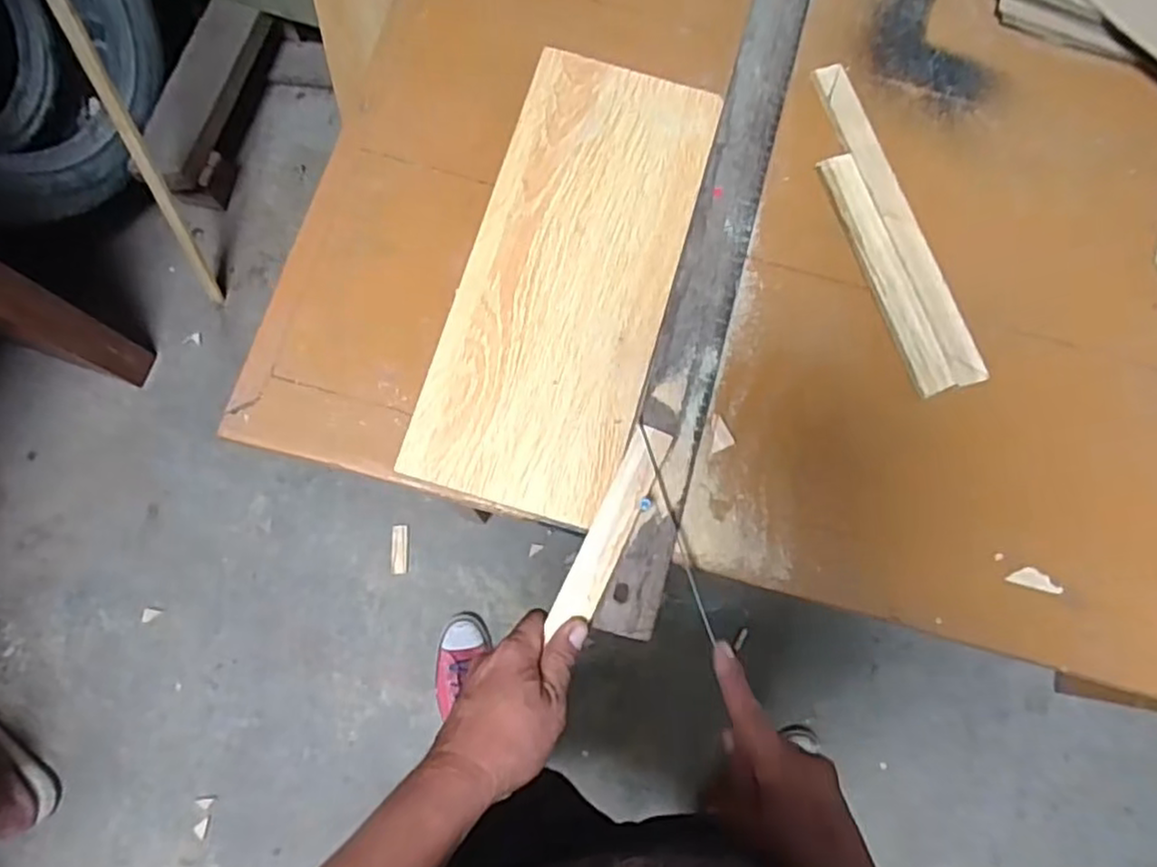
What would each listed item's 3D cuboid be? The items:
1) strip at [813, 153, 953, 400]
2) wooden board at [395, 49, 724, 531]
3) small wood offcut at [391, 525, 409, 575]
[{"bbox_3d":[0.246,-0.130,0.565,0.029,0.008,0.206,-19,80,-5],"label":"strip"},{"bbox_3d":[-0.006,-0.122,0.554,0.156,0.016,0.368,16,79,2],"label":"wooden board"},{"bbox_3d":[-0.327,0.213,1.290,0.030,0.004,0.089,0,76,-1],"label":"small wood offcut"}]

